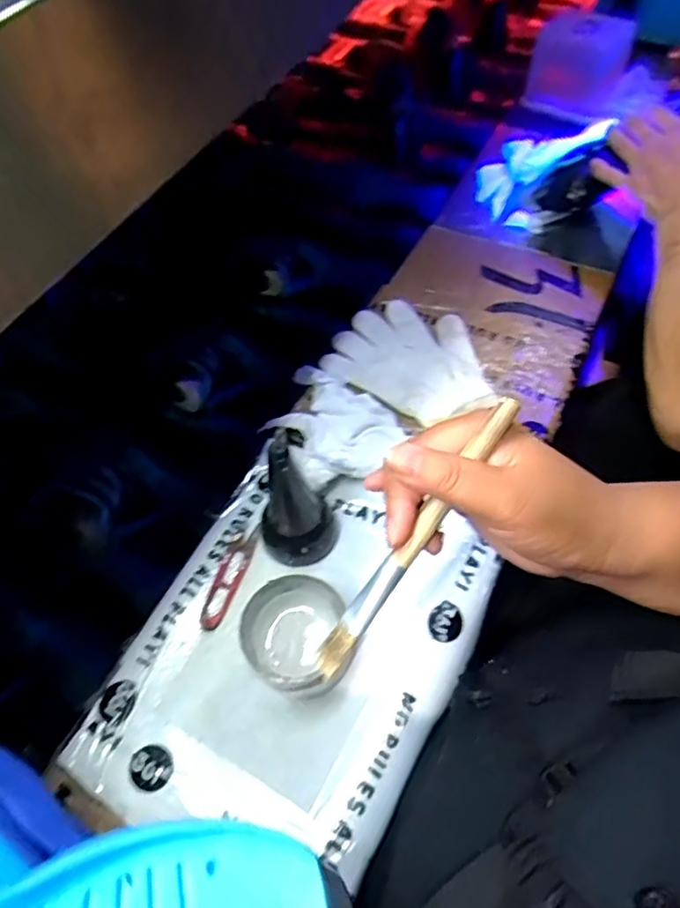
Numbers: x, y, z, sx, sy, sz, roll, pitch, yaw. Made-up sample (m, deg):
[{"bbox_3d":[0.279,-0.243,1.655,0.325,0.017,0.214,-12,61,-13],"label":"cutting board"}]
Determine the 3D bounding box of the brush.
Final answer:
[{"bbox_3d":[0.034,0.040,0.282,0.015,0.007,0.155,37,98,25],"label":"brush"}]

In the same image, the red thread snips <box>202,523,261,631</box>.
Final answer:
[{"bbox_3d":[-0.097,0.107,0.532,0.022,0.006,0.096,12,57,11],"label":"red thread snips"}]

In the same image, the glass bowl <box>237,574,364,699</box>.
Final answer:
[{"bbox_3d":[-0.033,0.145,0.477,0.081,0.057,0.079,-2,56,2],"label":"glass bowl"}]

